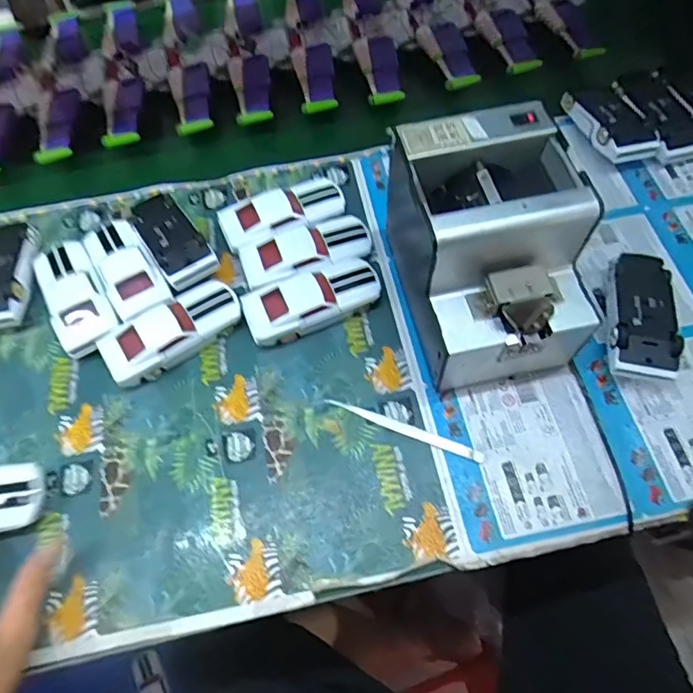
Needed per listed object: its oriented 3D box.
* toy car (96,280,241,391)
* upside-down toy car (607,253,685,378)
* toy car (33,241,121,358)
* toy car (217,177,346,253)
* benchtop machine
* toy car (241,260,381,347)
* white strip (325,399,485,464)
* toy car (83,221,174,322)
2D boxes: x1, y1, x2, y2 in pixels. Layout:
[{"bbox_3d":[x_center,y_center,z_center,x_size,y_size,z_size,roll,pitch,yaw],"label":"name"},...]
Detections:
[{"bbox_3d":[-0.162,-0.016,0.467,0.127,0.033,0.055,-32,65,-14],"label":"toy car"},{"bbox_3d":[0.262,-0.029,0.443,0.050,0.038,0.124,12,63,9],"label":"upside-down toy car"},{"bbox_3d":[-0.265,-0.050,0.490,0.054,0.031,0.130,-29,64,-13],"label":"toy car"},{"bbox_3d":[-0.065,-0.138,0.524,0.131,0.038,0.060,-24,64,-9],"label":"toy car"},{"bbox_3d":[0.114,-0.081,0.423,0.129,0.146,0.196,-14,63,-4],"label":"benchtop machine"},{"bbox_3d":[-0.031,-0.043,0.476,0.131,0.036,0.054,-20,64,-7],"label":"toy car"},{"bbox_3d":[0.049,0.071,0.428,0.138,0.005,0.010,19,64,12],"label":"white strip"},{"bbox_3d":[-0.220,-0.077,0.503,0.055,0.034,0.134,-30,66,-12],"label":"toy car"}]

